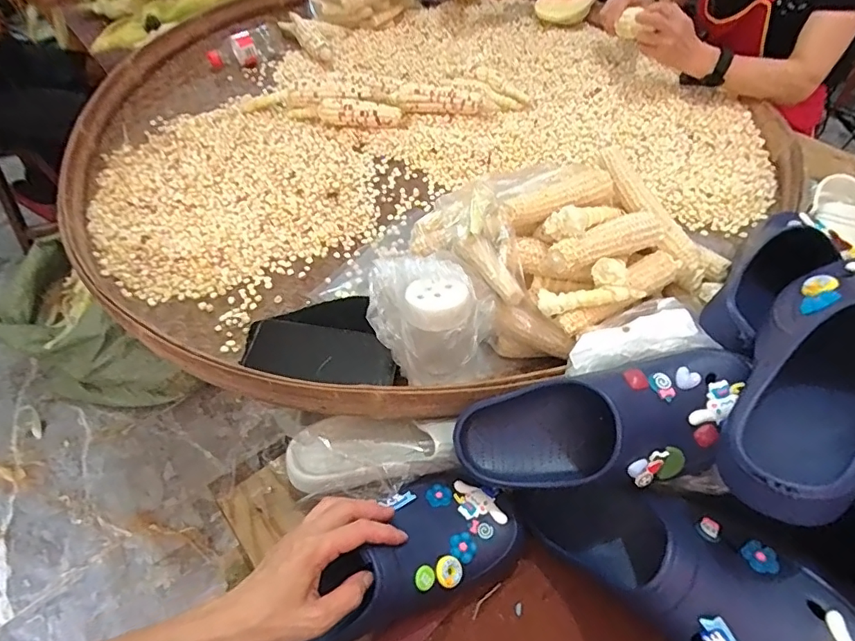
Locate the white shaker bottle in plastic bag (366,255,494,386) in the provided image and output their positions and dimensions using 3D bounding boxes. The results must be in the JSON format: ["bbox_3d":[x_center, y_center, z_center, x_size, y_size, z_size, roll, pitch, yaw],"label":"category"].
[{"bbox_3d":[0.003,0.004,0.531,0.126,0.105,0.093,5,52,8],"label":"white shaker bottle in plastic bag"}]

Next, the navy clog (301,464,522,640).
[{"bbox_3d":[-0.052,0.227,0.447,0.272,0.105,0.102,-28,58,-16],"label":"navy clog"}]

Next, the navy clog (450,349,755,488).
[{"bbox_3d":[0.150,0.093,0.443,0.249,0.078,0.100,-16,52,18],"label":"navy clog"}]

